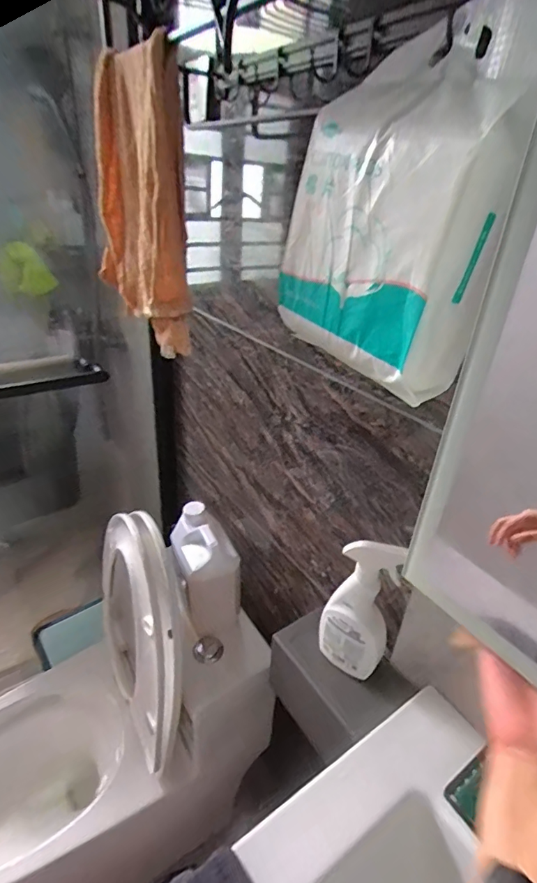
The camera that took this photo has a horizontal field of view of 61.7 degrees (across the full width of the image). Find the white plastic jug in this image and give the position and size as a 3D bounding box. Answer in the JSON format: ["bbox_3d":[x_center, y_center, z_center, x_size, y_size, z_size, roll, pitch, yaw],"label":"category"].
[{"bbox_3d":[-0.134,0.262,0.917,0.096,0.246,0.156,-11,33,-24],"label":"white plastic jug"}]

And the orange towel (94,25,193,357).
[{"bbox_3d":[-0.181,-0.314,0.638,0.110,0.356,0.220,-6,31,-16],"label":"orange towel"}]

